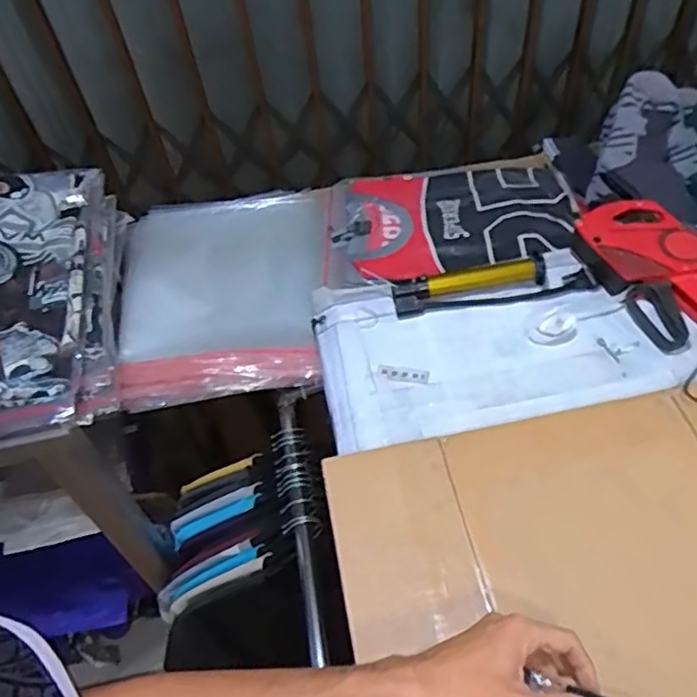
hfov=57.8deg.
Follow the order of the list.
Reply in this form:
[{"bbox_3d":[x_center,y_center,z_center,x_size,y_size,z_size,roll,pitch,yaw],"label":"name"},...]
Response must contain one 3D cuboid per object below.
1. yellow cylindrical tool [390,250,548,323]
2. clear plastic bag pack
[{"bbox_3d":[0.151,-0.080,0.795,0.191,0.033,0.041,-12,51,-4],"label":"yellow cylindrical tool"},{"bbox_3d":[-0.184,-0.118,0.980,0.307,0.071,0.448,-8,51,-1],"label":"clear plastic bag pack"}]

